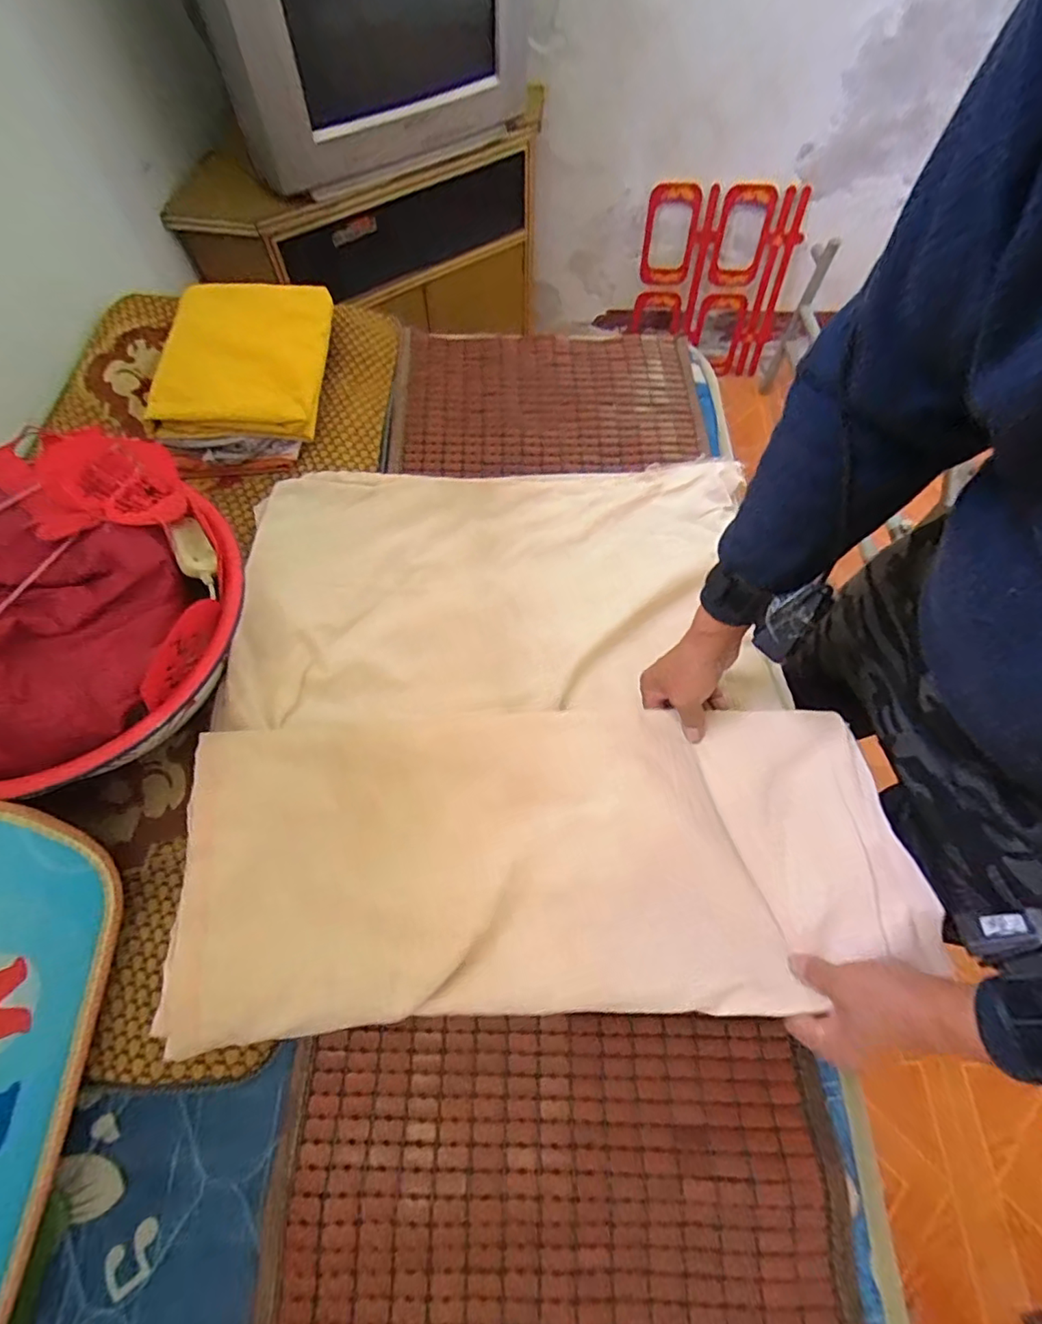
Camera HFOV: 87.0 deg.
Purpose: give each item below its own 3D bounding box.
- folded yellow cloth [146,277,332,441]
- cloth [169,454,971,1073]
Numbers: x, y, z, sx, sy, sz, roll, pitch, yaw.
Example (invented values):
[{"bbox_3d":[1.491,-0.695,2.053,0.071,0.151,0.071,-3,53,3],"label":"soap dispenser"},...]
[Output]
[{"bbox_3d":[-0.389,-0.428,0.784,0.204,0.100,0.266,0,64,-1],"label":"folded yellow cloth"},{"bbox_3d":[0.001,0.009,0.584,0.617,0.112,0.629,-2,64,-4],"label":"cloth"}]

